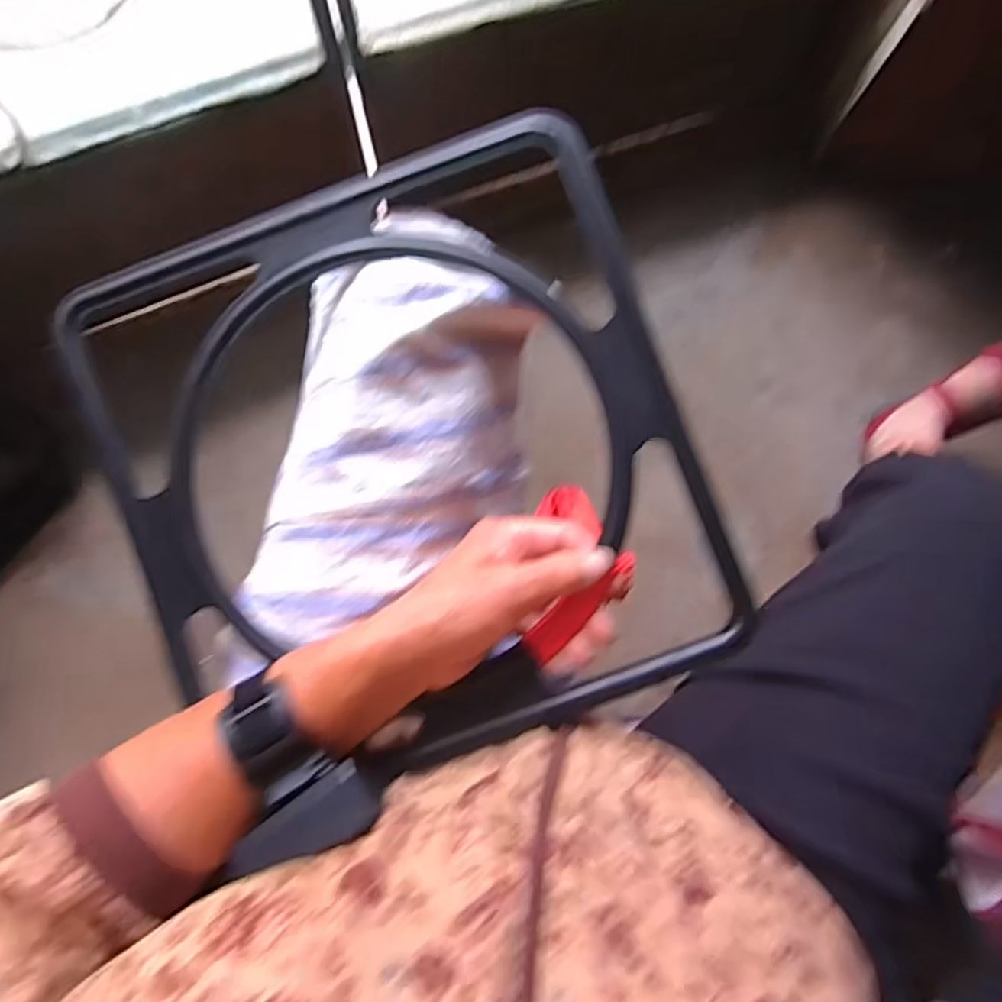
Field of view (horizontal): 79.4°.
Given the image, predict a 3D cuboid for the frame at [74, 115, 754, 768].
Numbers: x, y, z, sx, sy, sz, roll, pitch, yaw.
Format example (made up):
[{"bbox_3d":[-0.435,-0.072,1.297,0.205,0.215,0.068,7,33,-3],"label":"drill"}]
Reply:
[{"bbox_3d":[-0.060,-0.020,0.346,0.323,0.025,0.327,-19,88,2],"label":"frame"}]

